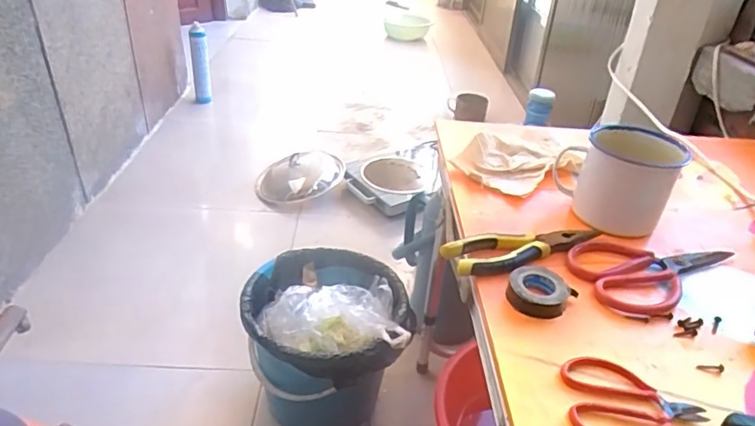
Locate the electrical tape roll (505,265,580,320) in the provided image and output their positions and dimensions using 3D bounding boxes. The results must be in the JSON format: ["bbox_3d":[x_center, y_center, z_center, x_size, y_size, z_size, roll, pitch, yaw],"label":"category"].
[{"bbox_3d":[0.154,0.074,0.501,0.052,0.022,0.056,3,33,-2],"label":"electrical tape roll"}]

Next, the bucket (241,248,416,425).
[{"bbox_3d":[-0.095,0.255,0.992,0.272,0.287,0.280,3,33,-2],"label":"bucket"}]

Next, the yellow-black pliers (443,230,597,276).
[{"bbox_3d":[0.151,0.034,0.560,0.170,0.017,0.048,-12,36,-23],"label":"yellow-black pliers"}]

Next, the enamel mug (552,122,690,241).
[{"bbox_3d":[0.278,-0.041,0.616,0.094,0.112,0.102,-5,34,-14],"label":"enamel mug"}]

